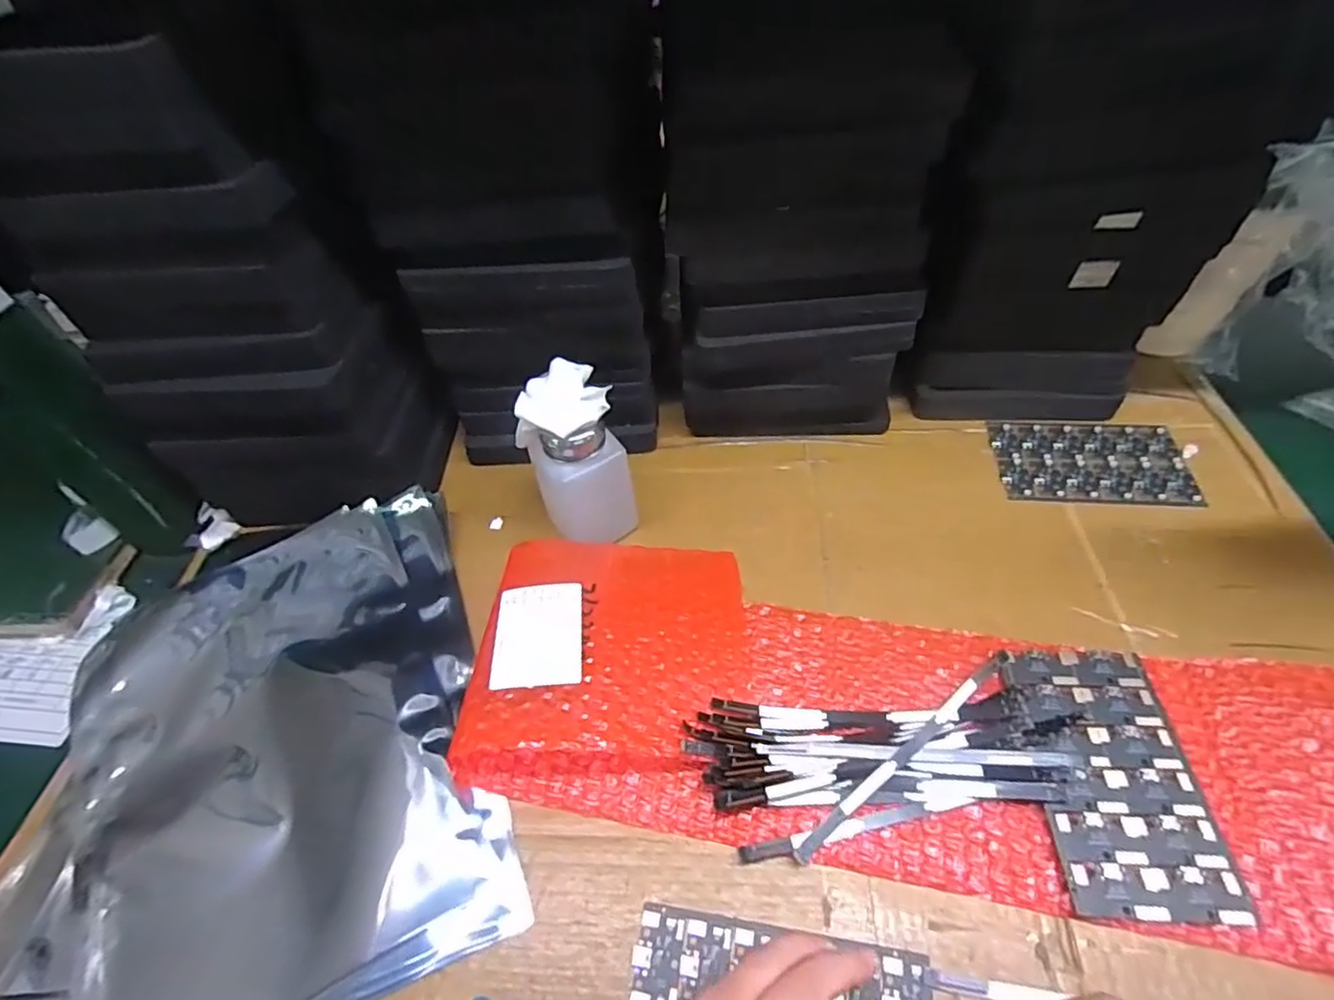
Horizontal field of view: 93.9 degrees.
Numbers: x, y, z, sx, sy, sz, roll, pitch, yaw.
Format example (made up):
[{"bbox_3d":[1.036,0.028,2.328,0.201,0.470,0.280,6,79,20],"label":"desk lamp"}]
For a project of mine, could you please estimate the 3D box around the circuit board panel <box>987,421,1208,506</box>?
[{"bbox_3d":[0.317,-0.029,0.467,0.131,0.004,0.082,2,52,6],"label":"circuit board panel"}]

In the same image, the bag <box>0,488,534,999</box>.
[{"bbox_3d":[-0.233,0.142,0.362,0.247,0.026,0.292,-19,51,-10],"label":"bag"}]

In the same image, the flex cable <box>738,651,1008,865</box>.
[{"bbox_3d":[0.121,0.138,0.339,0.192,0.007,0.020,-31,56,-18],"label":"flex cable"}]

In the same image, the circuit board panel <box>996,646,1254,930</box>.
[{"bbox_3d":[0.233,0.141,0.326,0.077,0.007,0.132,1,52,5],"label":"circuit board panel"}]

